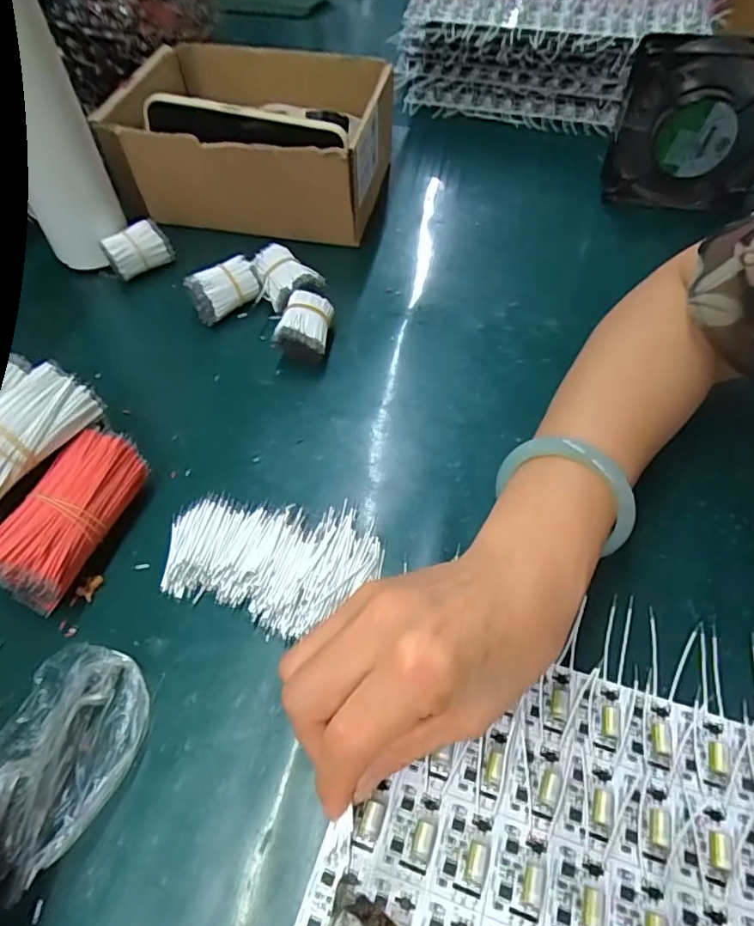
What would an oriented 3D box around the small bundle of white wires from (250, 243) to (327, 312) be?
[{"bbox_3d":[-0.070,-0.147,0.440,0.044,0.030,0.050,-26,57,-17],"label":"small bundle of white wires"}]

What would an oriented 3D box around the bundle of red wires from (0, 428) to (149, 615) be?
[{"bbox_3d":[-0.167,0.033,0.309,0.039,0.044,0.097,11,54,10],"label":"bundle of red wires"}]

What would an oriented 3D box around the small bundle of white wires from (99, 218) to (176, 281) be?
[{"bbox_3d":[-0.198,-0.174,0.461,0.026,0.034,0.049,37,62,25],"label":"small bundle of white wires"}]

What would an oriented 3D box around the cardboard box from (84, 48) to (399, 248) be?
[{"bbox_3d":[-0.107,-0.303,0.516,0.233,0.101,0.212,10,54,9],"label":"cardboard box"}]

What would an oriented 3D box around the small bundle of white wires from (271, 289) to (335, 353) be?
[{"bbox_3d":[-0.051,-0.097,0.407,0.035,0.028,0.052,6,53,6],"label":"small bundle of white wires"}]

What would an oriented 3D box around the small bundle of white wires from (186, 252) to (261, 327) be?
[{"bbox_3d":[-0.119,-0.134,0.434,0.050,0.030,0.033,-30,58,-20],"label":"small bundle of white wires"}]

